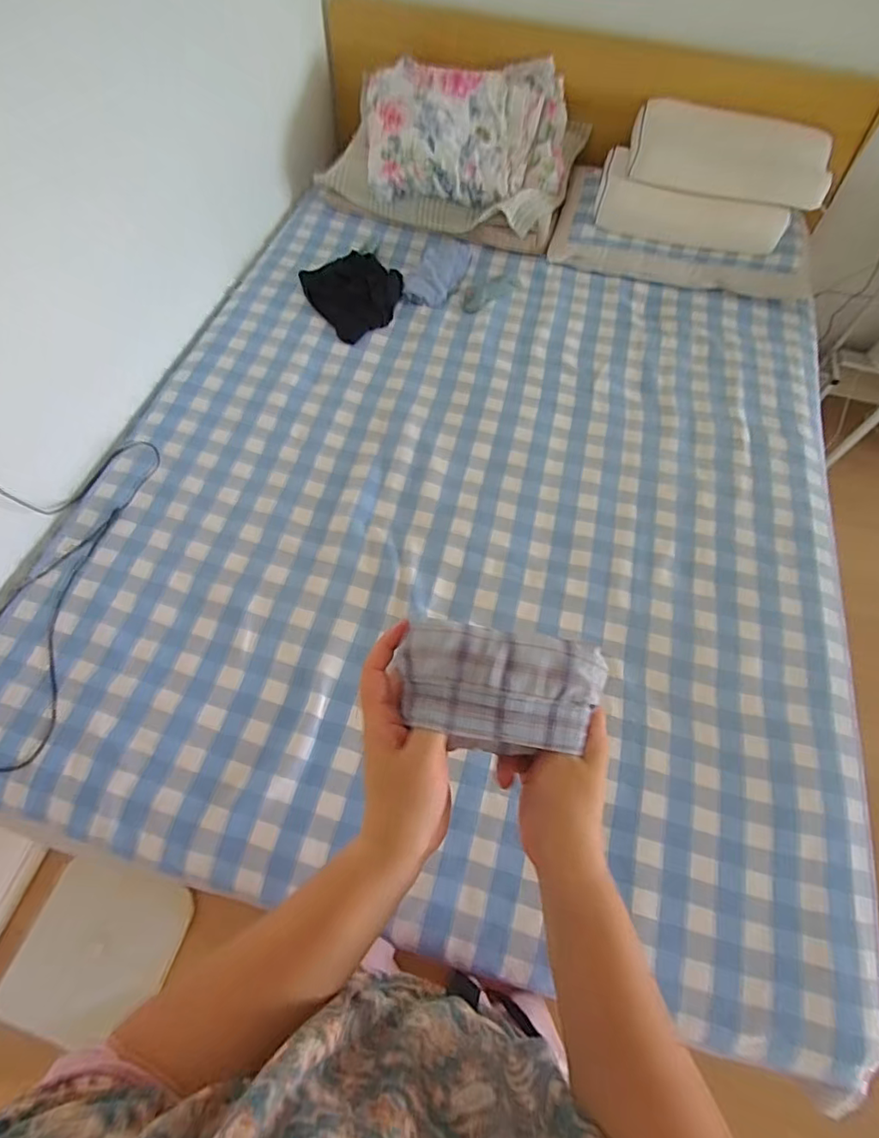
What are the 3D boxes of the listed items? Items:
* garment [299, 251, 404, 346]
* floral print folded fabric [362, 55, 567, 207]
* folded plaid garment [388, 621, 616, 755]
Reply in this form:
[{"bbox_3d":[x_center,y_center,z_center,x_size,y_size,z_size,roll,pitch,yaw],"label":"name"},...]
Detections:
[{"bbox_3d":[-0.214,-0.717,1.350,0.238,0.041,0.276,-33,68,-17],"label":"garment"},{"bbox_3d":[0.064,-1.185,1.442,0.561,0.130,0.447,12,81,-6],"label":"floral print folded fabric"},{"bbox_3d":[0.045,0.080,0.361,0.137,0.037,0.076,6,62,1],"label":"folded plaid garment"}]

